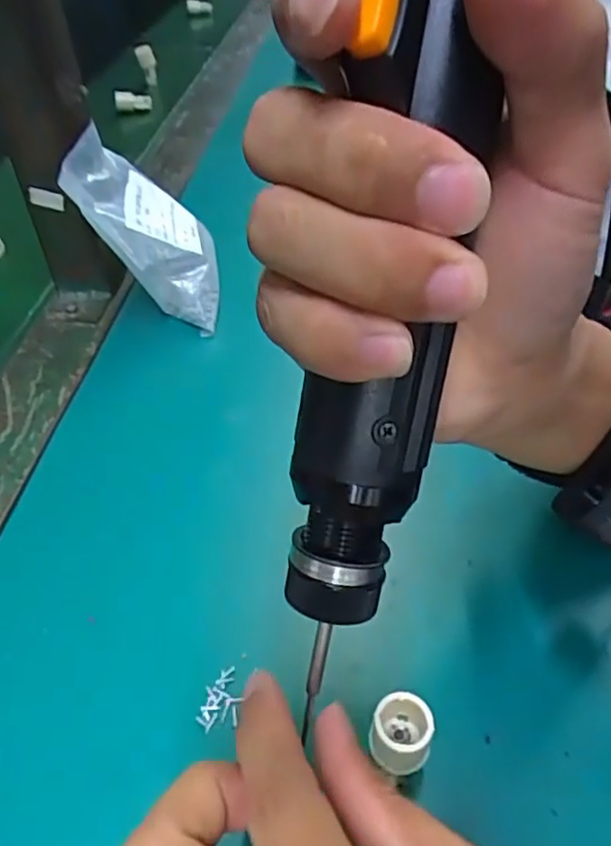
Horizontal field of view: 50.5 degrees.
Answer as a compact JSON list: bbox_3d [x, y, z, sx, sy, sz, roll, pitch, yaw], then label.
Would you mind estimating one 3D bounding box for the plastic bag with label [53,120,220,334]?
[{"bbox_3d":[-0.106,-0.129,0.430,0.038,0.124,0.103,-35,38,29],"label":"plastic bag with label"}]

